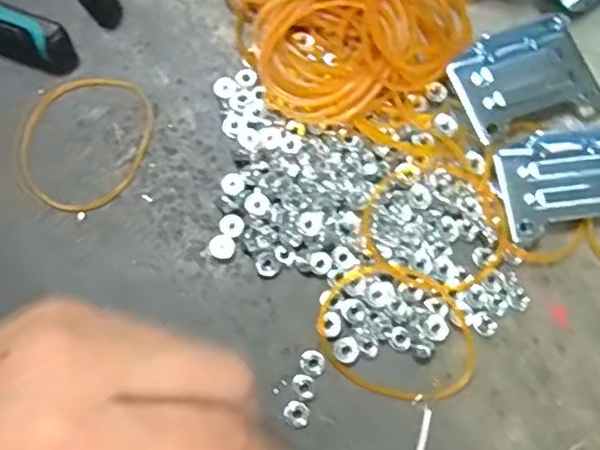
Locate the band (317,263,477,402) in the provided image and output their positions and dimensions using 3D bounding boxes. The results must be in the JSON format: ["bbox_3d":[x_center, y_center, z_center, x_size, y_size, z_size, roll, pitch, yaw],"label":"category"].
[{"bbox_3d":[0.037,0.040,0.238,0.060,0.006,0.044,20,76,5],"label":"band"}]

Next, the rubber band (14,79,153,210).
[{"bbox_3d":[-0.087,-0.034,0.258,0.050,0.004,0.059,14,76,3],"label":"rubber band"}]

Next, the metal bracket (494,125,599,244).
[{"bbox_3d":[0.107,-0.017,0.253,0.058,0.006,0.042,-6,75,-2],"label":"metal bracket"}]

